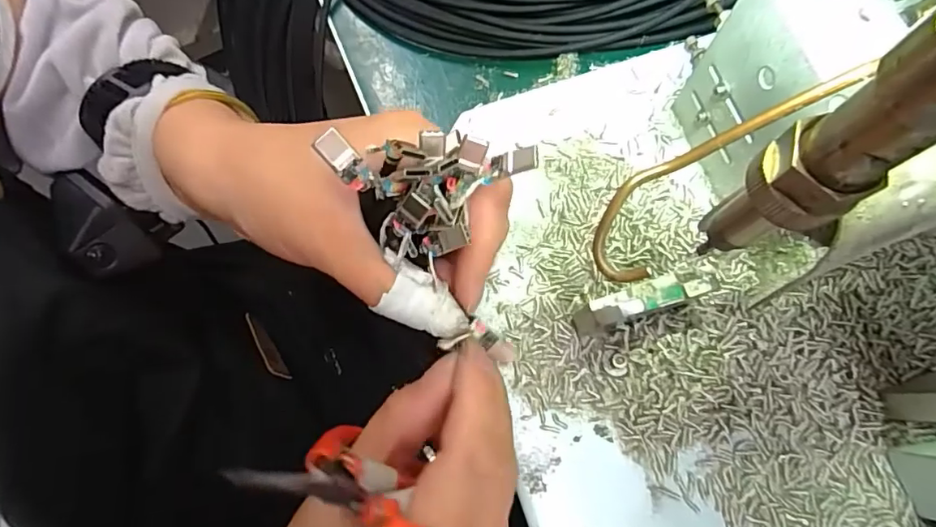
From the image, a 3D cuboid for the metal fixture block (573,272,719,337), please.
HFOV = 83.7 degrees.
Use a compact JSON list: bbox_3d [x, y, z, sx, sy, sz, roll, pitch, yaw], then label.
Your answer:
[{"bbox_3d":[0.068,0.017,0.211,0.045,0.047,0.012,-19,75,-3],"label":"metal fixture block"}]

